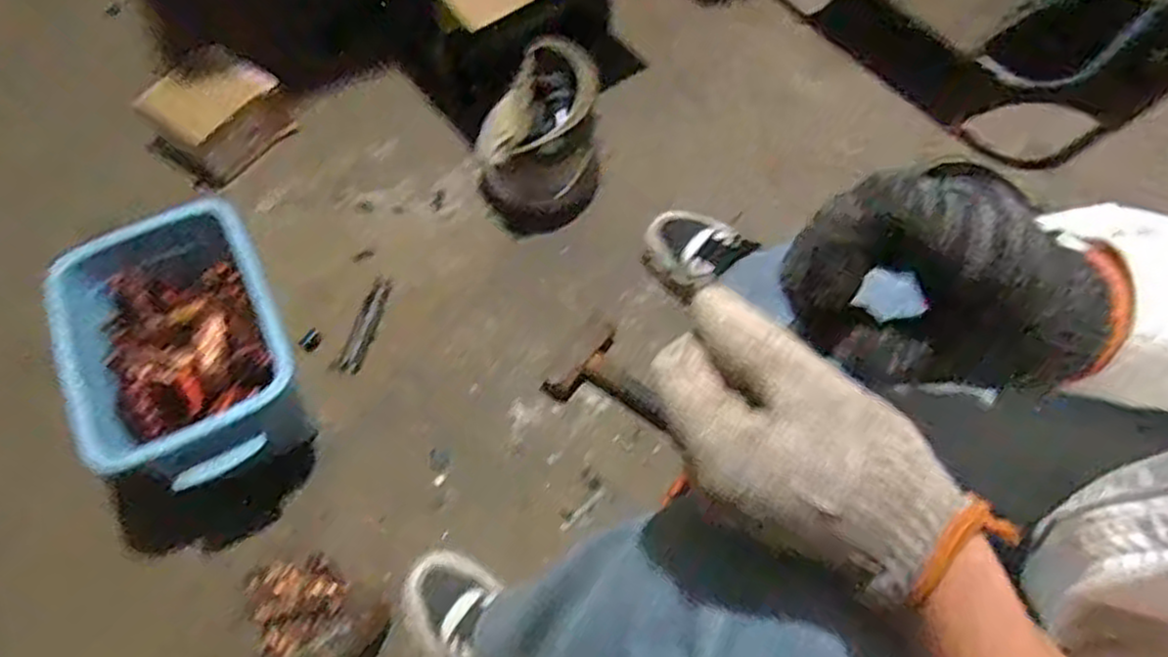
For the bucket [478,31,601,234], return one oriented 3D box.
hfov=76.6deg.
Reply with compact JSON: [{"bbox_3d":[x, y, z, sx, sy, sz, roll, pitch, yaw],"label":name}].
[{"bbox_3d":[-0.059,-0.233,0.930,0.156,0.154,0.172,-1,63,0],"label":"bucket"}]

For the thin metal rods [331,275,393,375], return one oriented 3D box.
[{"bbox_3d":[-0.262,-0.004,0.891,0.031,0.008,0.127,16,64,9],"label":"thin metal rods"}]

